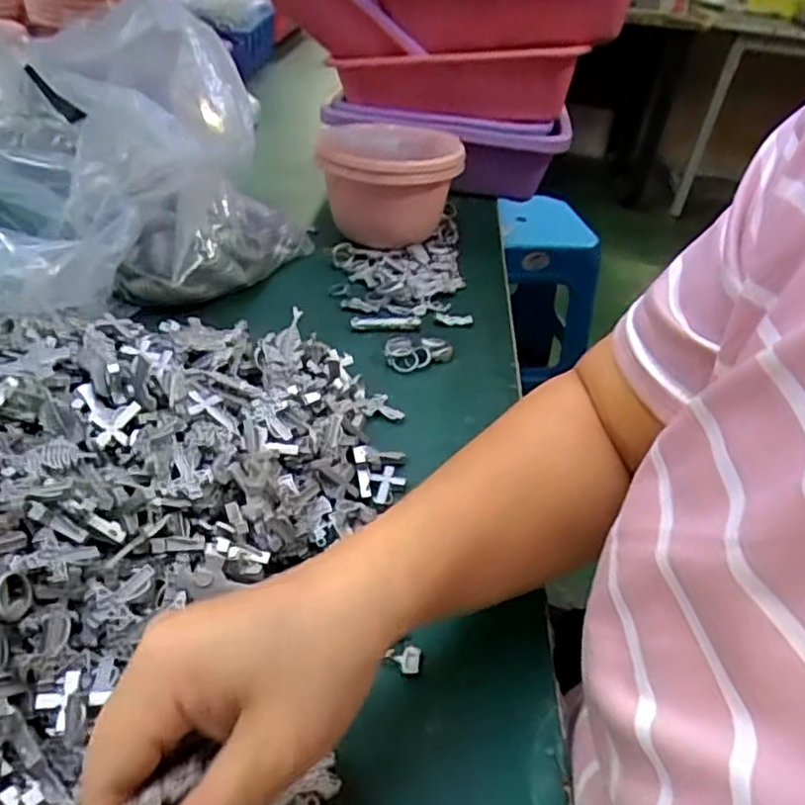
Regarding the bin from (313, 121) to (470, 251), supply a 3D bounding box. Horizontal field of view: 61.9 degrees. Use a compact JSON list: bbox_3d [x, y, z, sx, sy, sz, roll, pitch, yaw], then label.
[{"bbox_3d":[-0.017,-0.213,0.684,0.138,0.105,0.106,-5,39,-14],"label":"bin"}]

